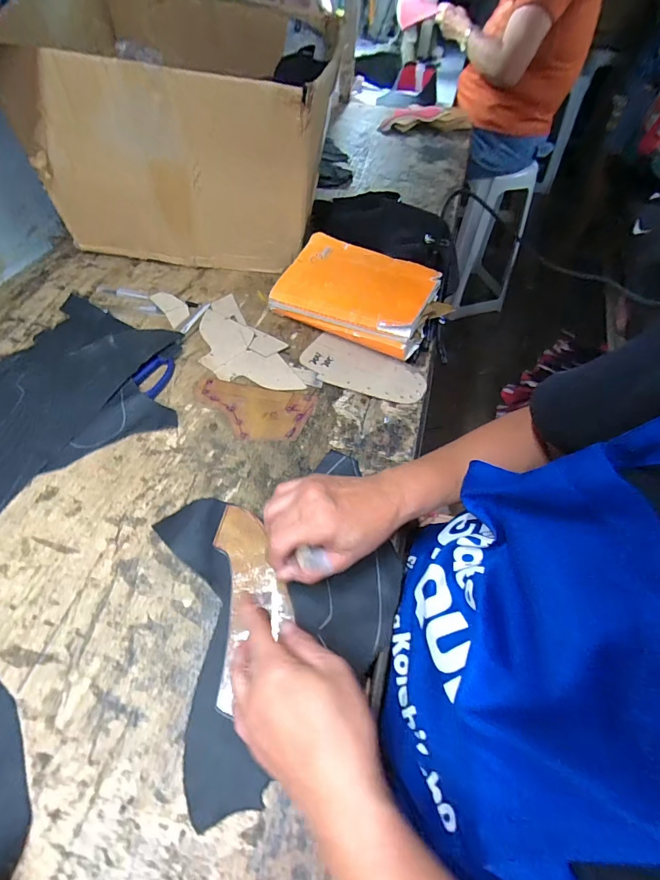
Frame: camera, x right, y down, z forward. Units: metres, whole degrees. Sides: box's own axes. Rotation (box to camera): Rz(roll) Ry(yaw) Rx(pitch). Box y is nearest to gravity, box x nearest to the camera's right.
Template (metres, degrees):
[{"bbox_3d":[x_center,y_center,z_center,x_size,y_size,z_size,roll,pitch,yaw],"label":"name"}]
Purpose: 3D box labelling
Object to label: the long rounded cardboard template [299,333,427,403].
[{"bbox_3d":[0.041,-0.089,0.499,0.157,0.008,0.074,25,57,13],"label":"long rounded cardboard template"}]

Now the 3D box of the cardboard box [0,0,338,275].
[{"bbox_3d":[-0.213,-0.484,0.613,0.417,0.256,0.390,3,54,-2],"label":"cardboard box"}]

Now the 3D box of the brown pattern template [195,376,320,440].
[{"bbox_3d":[-0.089,-0.035,0.455,0.135,0.004,0.076,8,54,2],"label":"brown pattern template"}]

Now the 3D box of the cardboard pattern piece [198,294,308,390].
[{"bbox_3d":[-0.115,-0.118,0.510,0.096,0.004,0.192,-37,66,-22],"label":"cardboard pattern piece"}]

